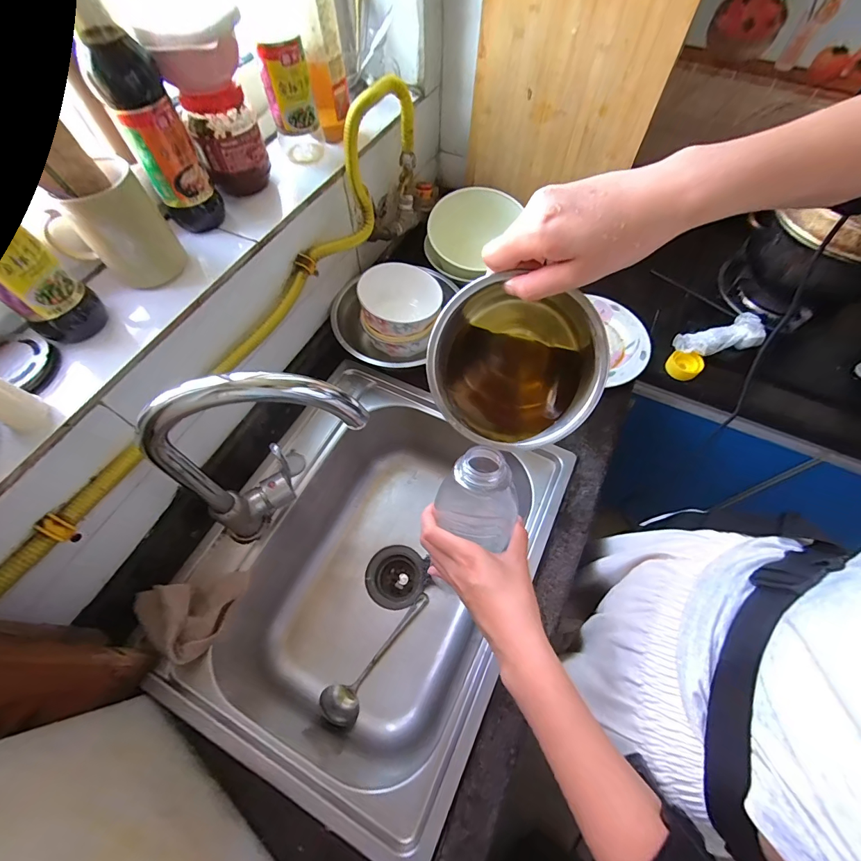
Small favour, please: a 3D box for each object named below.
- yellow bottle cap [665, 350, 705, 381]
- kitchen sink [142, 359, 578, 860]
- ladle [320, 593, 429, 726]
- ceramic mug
[{"bbox_3d":[0.450,-0.116,0.695,0.054,0.031,0.045,38,68,18],"label":"yellow bottle cap"},{"bbox_3d":[-0.082,0.232,0.644,0.415,0.222,0.509,24,64,12],"label":"kitchen sink"},{"bbox_3d":[-0.077,0.360,0.635,0.059,0.048,0.219,38,68,18],"label":"ladle"},{"bbox_3d":[-0.333,-0.208,0.411,0.099,0.094,0.076,-40,69,-19],"label":"ceramic mug"}]

